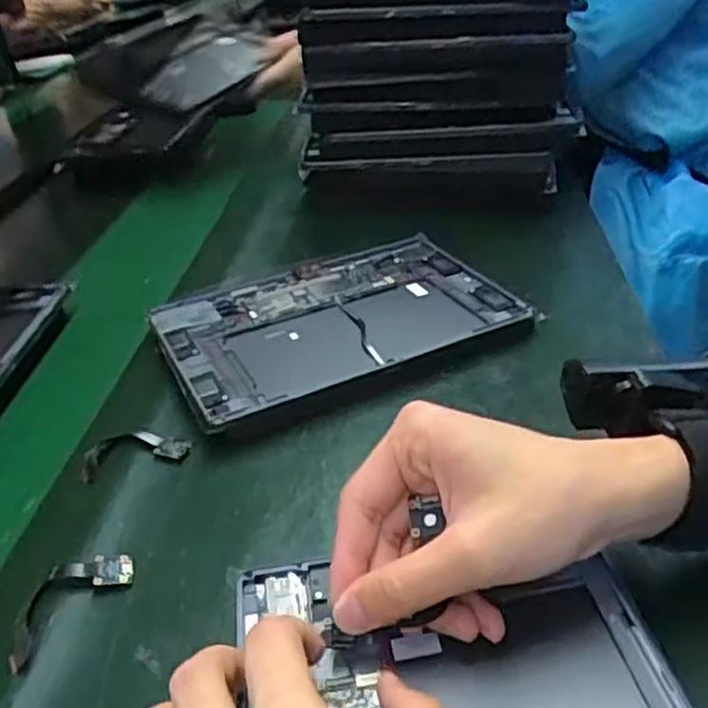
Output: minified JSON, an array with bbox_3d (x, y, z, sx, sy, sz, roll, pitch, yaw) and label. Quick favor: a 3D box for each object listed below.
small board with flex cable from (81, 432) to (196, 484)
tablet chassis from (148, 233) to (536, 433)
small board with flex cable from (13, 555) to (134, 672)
[{"bbox_3d":[-0.140,0.060,0.456,0.068,0.011,0.028,-16,33,-12],"label":"small board with flex cable"},{"bbox_3d":[-0.015,-0.028,0.562,0.261,0.019,0.176,-18,37,-20],"label":"tablet chassis"},{"bbox_3d":[-0.146,0.123,0.362,0.032,0.004,0.074,35,43,18],"label":"small board with flex cable"}]

